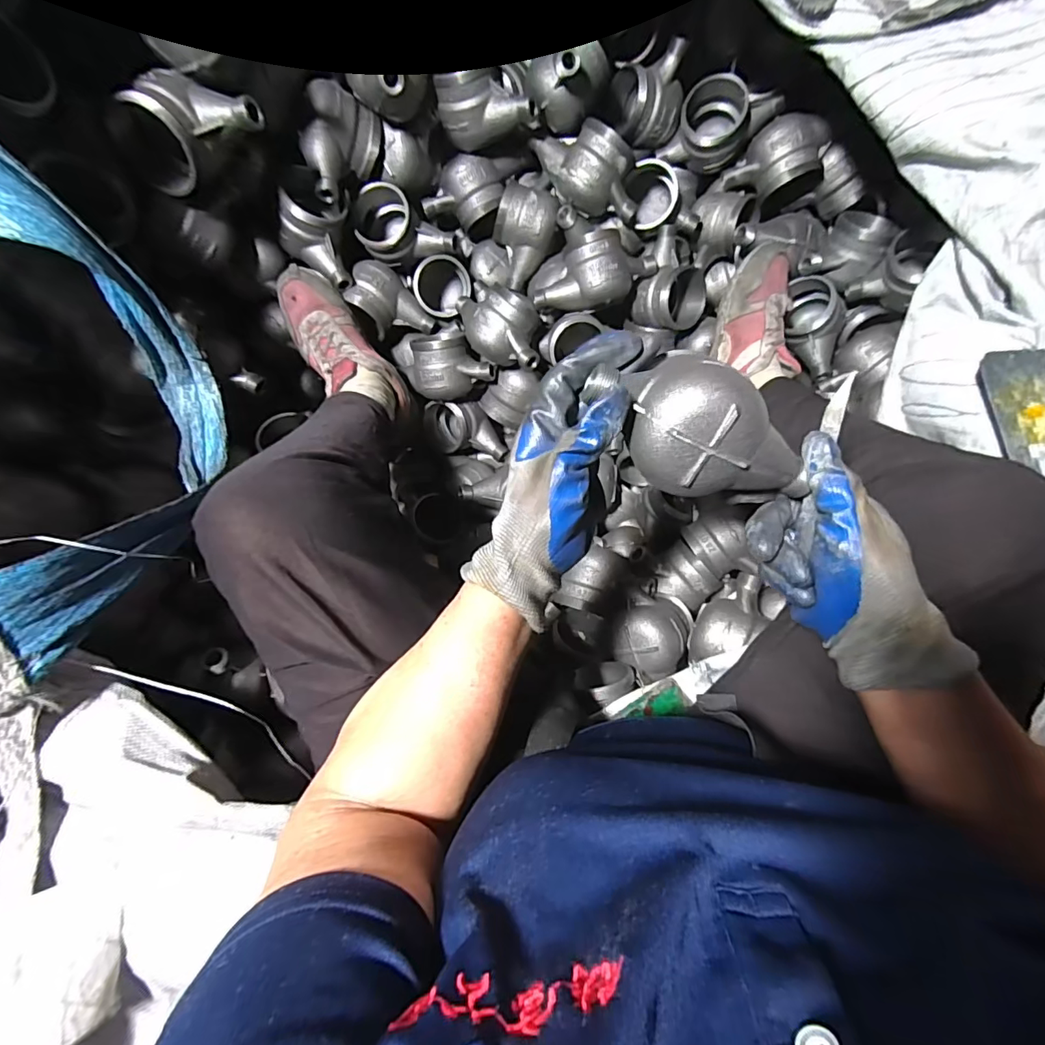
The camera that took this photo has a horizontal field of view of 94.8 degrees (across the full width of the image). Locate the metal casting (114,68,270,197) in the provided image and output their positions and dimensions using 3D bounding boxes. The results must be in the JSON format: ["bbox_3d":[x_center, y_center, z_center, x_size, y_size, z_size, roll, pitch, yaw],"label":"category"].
[{"bbox_3d":[-0.312,-0.370,0.452,0.123,0.076,0.072,-37,84,-3],"label":"metal casting"}]

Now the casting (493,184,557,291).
[{"bbox_3d":[0.004,-0.398,0.676,0.082,0.130,0.066,2,46,-1],"label":"casting"}]

